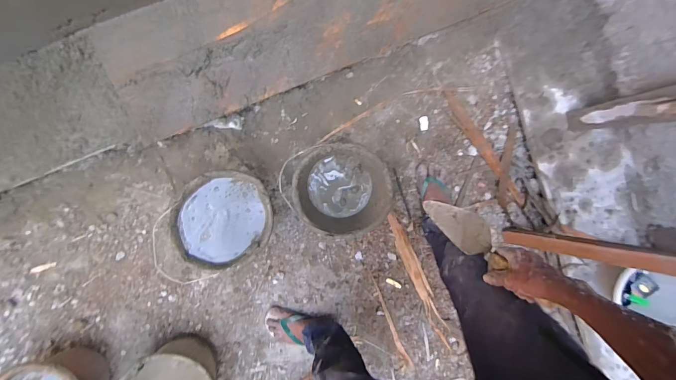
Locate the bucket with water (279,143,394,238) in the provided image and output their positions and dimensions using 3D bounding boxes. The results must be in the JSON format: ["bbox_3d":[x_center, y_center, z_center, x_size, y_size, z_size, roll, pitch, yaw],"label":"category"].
[{"bbox_3d":[-0.004,0.001,1.099,0.299,0.209,0.287,-1,96,-6],"label":"bucket with water"}]

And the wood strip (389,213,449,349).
[{"bbox_3d":[0.299,0.331,1.256,0.052,0.015,0.525,-25,94,-3],"label":"wood strip"}]

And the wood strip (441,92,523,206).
[{"bbox_3d":[0.521,-0.149,1.215,0.044,0.017,0.476,-37,96,9],"label":"wood strip"}]

